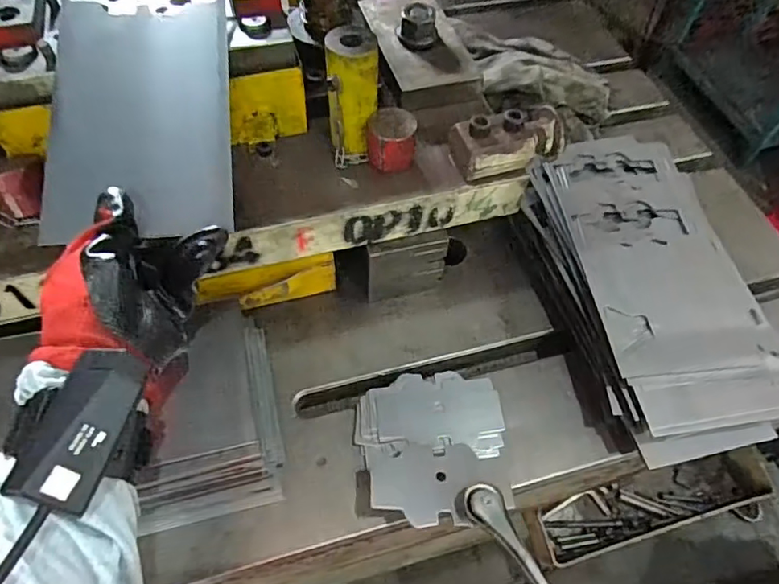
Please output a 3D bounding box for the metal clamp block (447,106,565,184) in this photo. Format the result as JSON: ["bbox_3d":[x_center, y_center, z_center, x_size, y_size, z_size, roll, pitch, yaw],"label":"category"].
[{"bbox_3d":[0.098,-0.123,0.452,0.092,0.044,0.045,-13,58,-11],"label":"metal clamp block"}]

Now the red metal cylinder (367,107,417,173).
[{"bbox_3d":[0.002,-0.124,0.444,0.038,0.035,0.039,-1,56,-3],"label":"red metal cylinder"}]

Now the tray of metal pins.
[{"bbox_3d":[0.331,0.268,0.687,0.306,0.044,0.079,-10,57,-9],"label":"tray of metal pins"}]

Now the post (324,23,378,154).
[{"bbox_3d":[-0.029,-0.157,0.435,0.038,0.090,0.036,1,56,-2],"label":"post"}]

